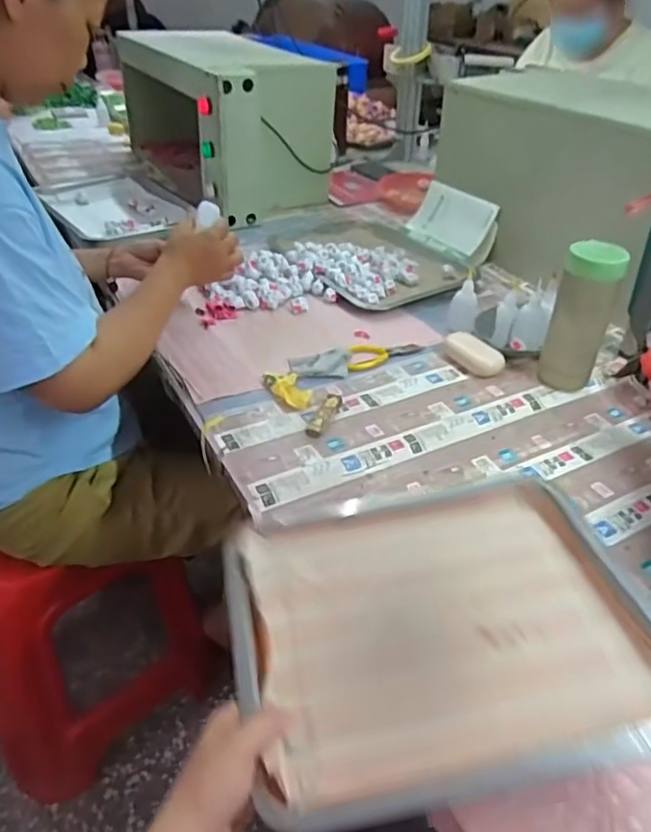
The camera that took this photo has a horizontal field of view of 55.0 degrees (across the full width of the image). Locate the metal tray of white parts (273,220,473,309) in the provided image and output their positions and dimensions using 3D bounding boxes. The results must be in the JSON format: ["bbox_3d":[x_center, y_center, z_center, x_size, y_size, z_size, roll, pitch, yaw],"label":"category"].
[{"bbox_3d":[0.071,-0.297,1.149,0.274,0.035,0.393,-16,41,-24],"label":"metal tray of white parts"}]

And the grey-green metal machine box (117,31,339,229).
[{"bbox_3d":[-0.224,-0.691,1.431,0.321,0.264,0.583,-17,41,-25],"label":"grey-green metal machine box"}]

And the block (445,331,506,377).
[{"bbox_3d":[0.208,-0.089,0.878,0.044,0.028,0.089,-23,44,-31],"label":"block"}]

